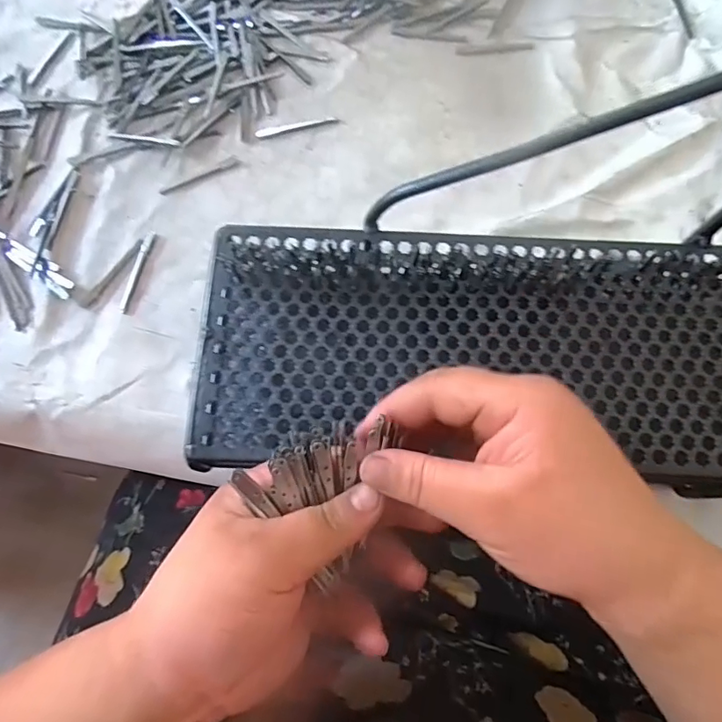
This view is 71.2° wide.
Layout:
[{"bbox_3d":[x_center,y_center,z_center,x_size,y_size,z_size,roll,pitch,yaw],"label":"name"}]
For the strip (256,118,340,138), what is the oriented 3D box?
[{"bbox_3d":[-0.053,-0.196,0.419,0.069,0.004,0.008,-12,75,-3],"label":"strip"}]

